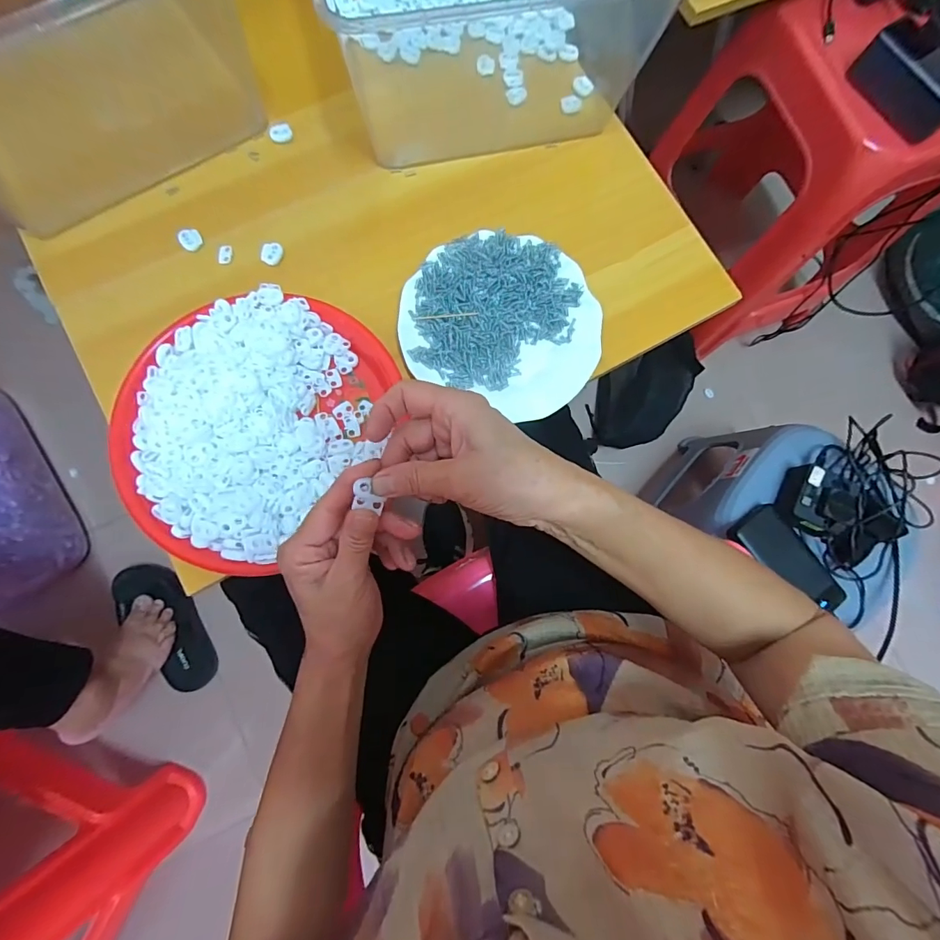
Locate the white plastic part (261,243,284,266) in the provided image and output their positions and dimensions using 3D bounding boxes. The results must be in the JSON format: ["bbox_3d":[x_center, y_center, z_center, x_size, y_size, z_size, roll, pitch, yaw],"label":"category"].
[{"bbox_3d":[-0.192,-0.209,0.430,0.019,0.008,0.020,-6,81,-4],"label":"white plastic part"}]

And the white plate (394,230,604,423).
[{"bbox_3d":[0.030,-0.135,0.427,0.185,0.035,0.179,23,80,1],"label":"white plate"}]

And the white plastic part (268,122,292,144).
[{"bbox_3d":[-0.194,-0.345,0.454,0.022,0.007,0.017,-24,83,-7],"label":"white plastic part"}]

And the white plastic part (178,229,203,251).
[{"bbox_3d":[-0.269,-0.222,0.427,0.020,0.007,0.020,1,81,-3],"label":"white plastic part"}]

